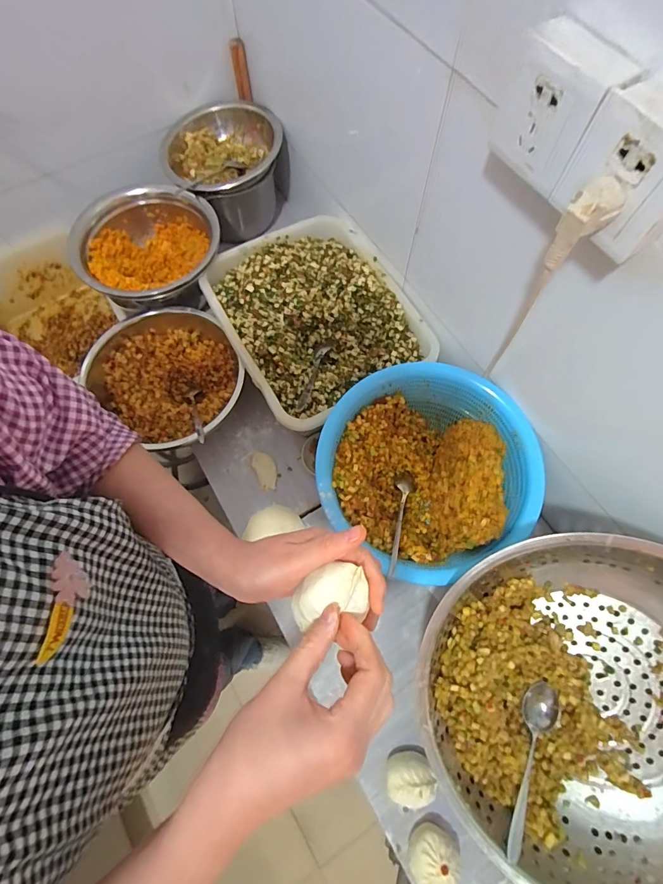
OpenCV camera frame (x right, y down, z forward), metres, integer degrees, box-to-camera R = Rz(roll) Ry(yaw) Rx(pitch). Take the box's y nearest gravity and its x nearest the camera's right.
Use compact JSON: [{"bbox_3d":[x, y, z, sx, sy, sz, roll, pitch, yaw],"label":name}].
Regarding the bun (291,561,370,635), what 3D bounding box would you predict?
[{"bbox_3d":[-0.002,0.118,0.311,0.058,0.034,0.037,-7,60,-3],"label":"bun"}]

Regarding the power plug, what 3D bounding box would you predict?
[{"bbox_3d":[0.202,-0.172,0.323,0.033,0.066,0.026,-19,62,-9],"label":"power plug"}]

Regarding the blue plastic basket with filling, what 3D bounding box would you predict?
[{"bbox_3d":[0.145,0.044,0.620,0.309,0.142,0.303,38,68,20],"label":"blue plastic basket with filling"}]

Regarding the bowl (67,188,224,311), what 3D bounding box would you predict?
[{"bbox_3d":[-0.346,-0.372,0.778,0.249,0.115,0.249,2,76,-10],"label":"bowl"}]

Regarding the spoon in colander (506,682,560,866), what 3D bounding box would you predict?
[{"bbox_3d":[0.250,0.403,0.499,0.037,0.034,0.187,21,63,13],"label":"spoon in colander"}]

